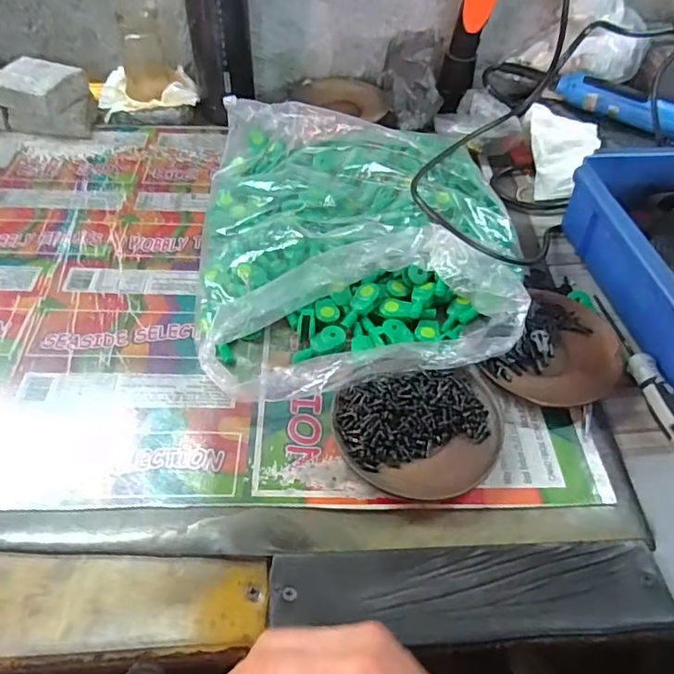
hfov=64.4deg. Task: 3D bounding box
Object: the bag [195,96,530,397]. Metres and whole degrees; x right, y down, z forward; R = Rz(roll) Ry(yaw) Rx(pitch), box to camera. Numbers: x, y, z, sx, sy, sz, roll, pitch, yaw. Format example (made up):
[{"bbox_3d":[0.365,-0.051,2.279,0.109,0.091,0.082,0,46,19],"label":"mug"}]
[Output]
[{"bbox_3d":[0.016,-0.093,0.467,0.269,0.056,0.304,-4,51,-4],"label":"bag"}]

